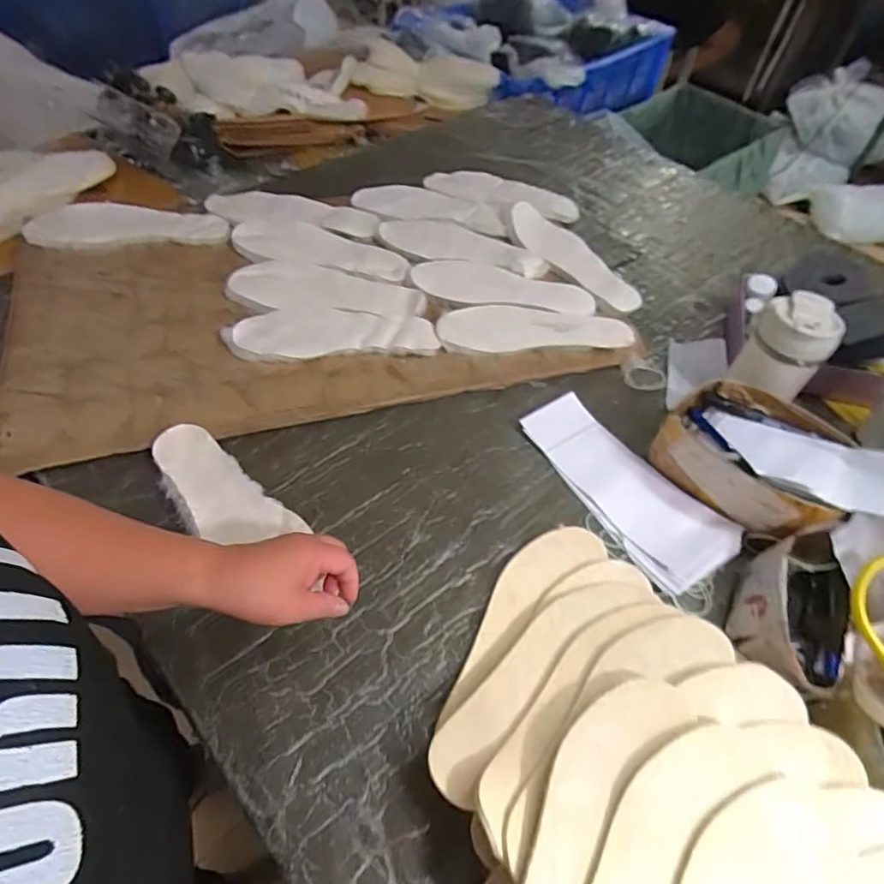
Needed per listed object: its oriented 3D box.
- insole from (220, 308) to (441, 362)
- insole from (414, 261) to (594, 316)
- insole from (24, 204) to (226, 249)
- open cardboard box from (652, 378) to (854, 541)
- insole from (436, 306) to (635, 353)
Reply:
[{"bbox_3d":[-0.147,-0.149,0.761,0.274,0.013,0.085,-4,60,-10],"label":"insole"},{"bbox_3d":[0.092,-0.235,0.852,0.267,0.015,0.088,5,52,0],"label":"insole"},{"bbox_3d":[-0.465,-0.324,0.843,0.271,0.014,0.083,-7,64,-14],"label":"insole"},{"bbox_3d":[0.348,0.017,0.649,0.180,0.096,0.155,33,55,22],"label":"open cardboard box"},{"bbox_3d":[0.131,-0.162,0.804,0.271,0.015,0.081,-1,50,-5],"label":"insole"}]

